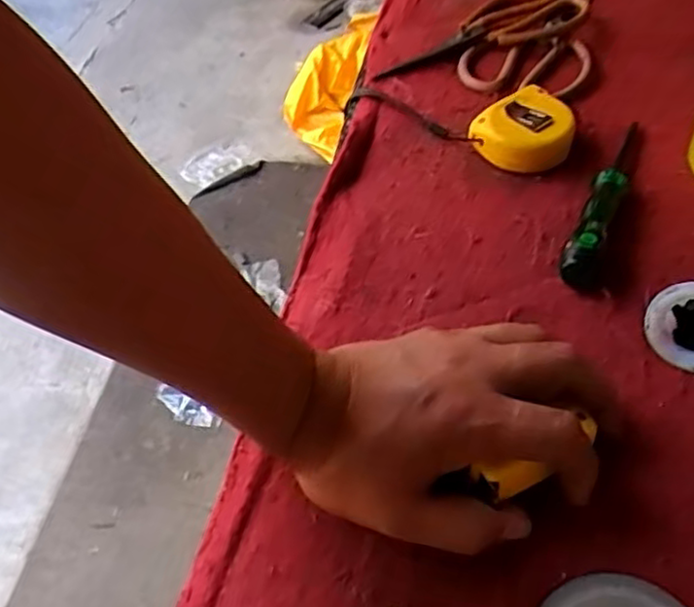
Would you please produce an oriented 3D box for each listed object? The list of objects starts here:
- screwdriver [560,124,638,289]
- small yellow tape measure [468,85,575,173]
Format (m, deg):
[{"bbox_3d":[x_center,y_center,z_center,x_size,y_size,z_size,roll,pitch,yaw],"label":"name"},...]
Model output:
[{"bbox_3d":[0.183,-0.081,0.505,0.020,0.028,0.180,18,52,20],"label":"screwdriver"},{"bbox_3d":[0.138,-0.129,0.550,0.067,0.029,0.065,-29,52,-20],"label":"small yellow tape measure"}]

